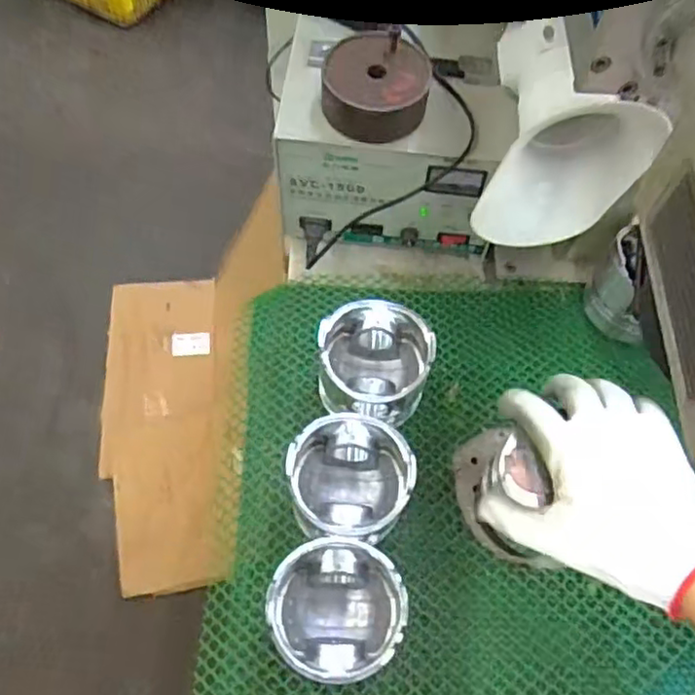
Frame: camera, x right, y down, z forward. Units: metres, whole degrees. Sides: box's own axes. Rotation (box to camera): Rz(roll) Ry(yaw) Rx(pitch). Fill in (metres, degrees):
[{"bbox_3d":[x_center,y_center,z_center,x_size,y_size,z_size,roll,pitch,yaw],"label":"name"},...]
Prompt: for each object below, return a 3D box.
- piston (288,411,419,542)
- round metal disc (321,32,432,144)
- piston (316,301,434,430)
[{"bbox_3d":[0.001,0.101,0.495,0.085,0.074,0.087,1,63,-3],"label":"piston"},{"bbox_3d":[0.023,-0.214,0.540,0.085,0.037,0.089,1,63,-3],"label":"round metal disc"},{"bbox_3d":[0.022,0.014,0.544,0.089,0.069,0.086,1,63,-3],"label":"piston"}]

